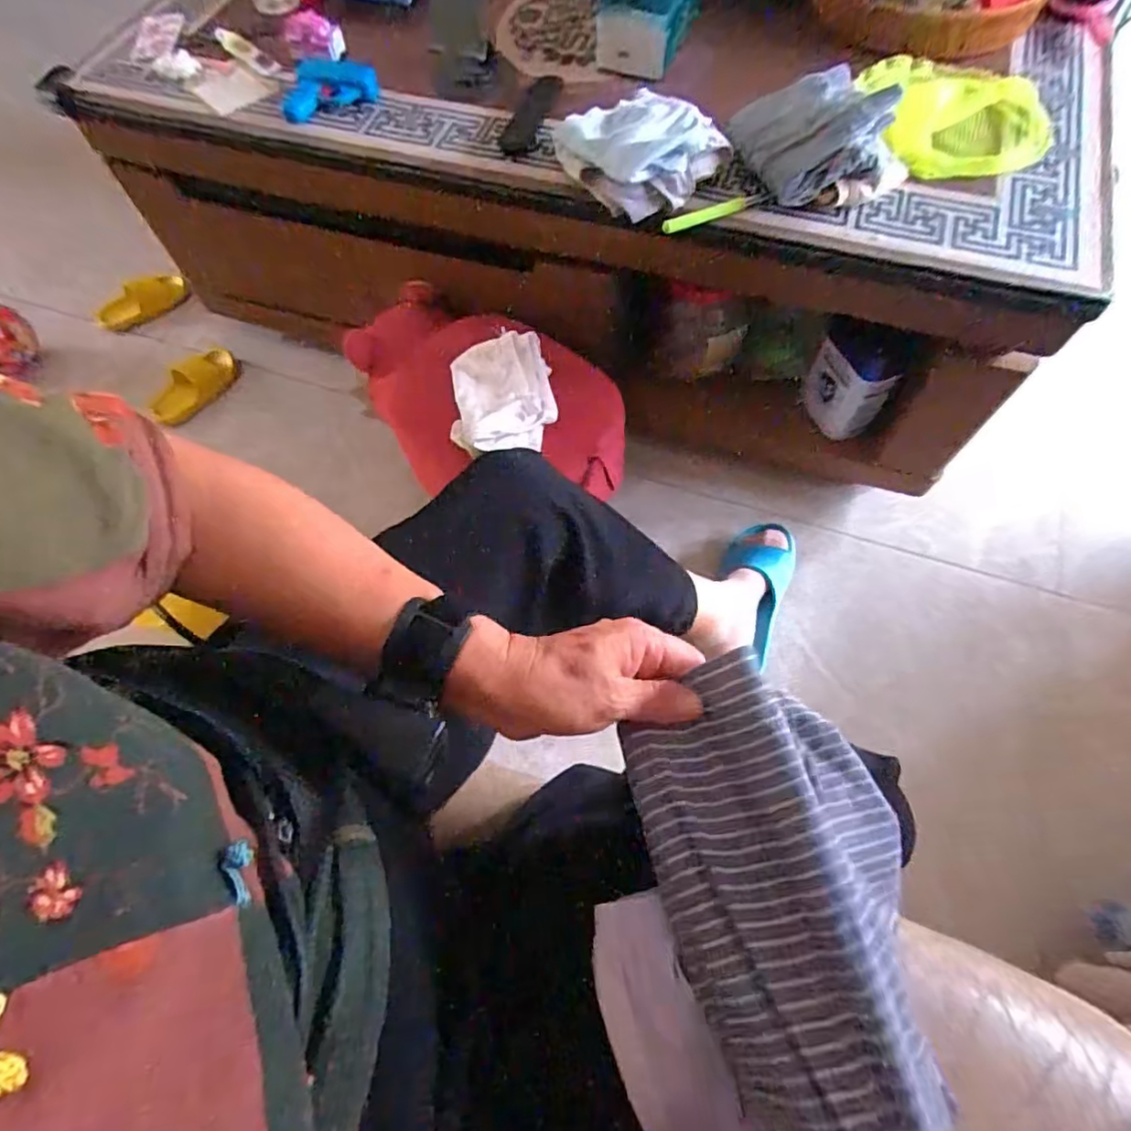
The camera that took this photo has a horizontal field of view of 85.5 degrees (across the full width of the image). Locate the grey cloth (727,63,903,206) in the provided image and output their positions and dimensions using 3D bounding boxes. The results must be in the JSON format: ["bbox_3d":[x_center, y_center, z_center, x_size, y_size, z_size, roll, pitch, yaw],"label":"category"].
[{"bbox_3d":[0.259,-0.450,0.642,0.138,0.080,0.122,-19,66,-6],"label":"grey cloth"}]

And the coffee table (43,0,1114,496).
[{"bbox_3d":[0.022,-0.570,0.897,1.189,0.414,0.491,19,68,11],"label":"coffee table"}]

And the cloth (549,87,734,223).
[{"bbox_3d":[0.082,-0.458,0.660,0.142,0.060,0.131,-24,67,-8],"label":"cloth"}]

